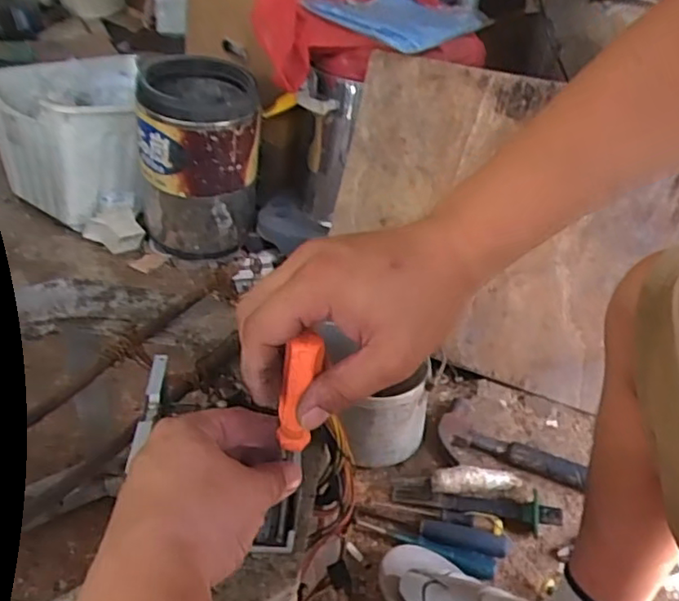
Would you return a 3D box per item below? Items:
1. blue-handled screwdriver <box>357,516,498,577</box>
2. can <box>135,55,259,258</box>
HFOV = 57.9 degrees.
[{"bbox_3d":[0.109,0.320,0.795,0.181,0.021,0.029,15,37,14],"label":"blue-handled screwdriver"},{"bbox_3d":[-0.304,-0.311,1.347,0.241,0.343,0.265,-1,36,-9],"label":"can"}]

